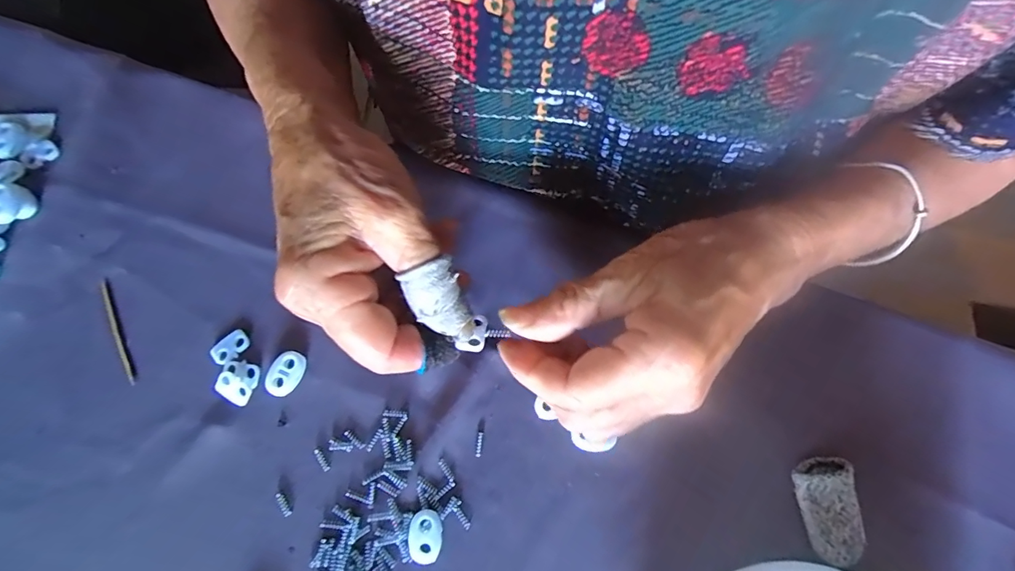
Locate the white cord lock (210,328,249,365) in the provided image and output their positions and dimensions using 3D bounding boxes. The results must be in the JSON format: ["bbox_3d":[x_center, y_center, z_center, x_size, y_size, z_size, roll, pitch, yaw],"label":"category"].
[{"bbox_3d":[-0.143,0.032,0.235,0.012,0.004,0.019,41,77,10],"label":"white cord lock"}]

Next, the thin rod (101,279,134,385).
[{"bbox_3d":[-0.202,0.024,0.236,0.005,0.005,0.058,-24,76,-8],"label":"thin rod"}]

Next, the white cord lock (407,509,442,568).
[{"bbox_3d":[-0.039,0.117,0.214,0.015,0.004,0.023,0,74,-1],"label":"white cord lock"}]

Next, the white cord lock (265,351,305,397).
[{"bbox_3d":[-0.113,0.045,0.232,0.015,0.006,0.023,27,75,6],"label":"white cord lock"}]

